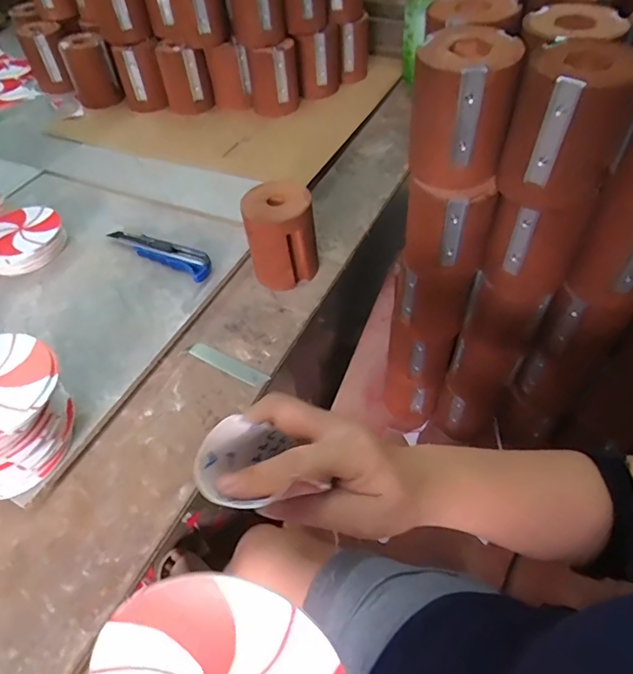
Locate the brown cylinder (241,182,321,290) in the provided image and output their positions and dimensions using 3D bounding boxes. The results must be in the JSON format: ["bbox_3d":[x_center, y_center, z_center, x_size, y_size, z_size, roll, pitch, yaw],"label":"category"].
[{"bbox_3d":[-0.040,-0.114,0.563,0.079,0.101,0.072,-7,51,-2],"label":"brown cylinder"}]

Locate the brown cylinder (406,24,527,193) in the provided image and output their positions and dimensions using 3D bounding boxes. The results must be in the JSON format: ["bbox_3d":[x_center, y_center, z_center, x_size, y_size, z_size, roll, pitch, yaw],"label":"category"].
[{"bbox_3d":[0.118,-0.188,0.404,0.076,0.100,0.073,8,52,11],"label":"brown cylinder"}]

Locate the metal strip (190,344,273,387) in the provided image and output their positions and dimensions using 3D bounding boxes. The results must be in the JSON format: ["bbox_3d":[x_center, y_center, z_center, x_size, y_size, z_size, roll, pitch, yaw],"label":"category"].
[{"bbox_3d":[-0.094,0.029,0.521,0.099,0.004,0.018,24,60,25],"label":"metal strip"}]

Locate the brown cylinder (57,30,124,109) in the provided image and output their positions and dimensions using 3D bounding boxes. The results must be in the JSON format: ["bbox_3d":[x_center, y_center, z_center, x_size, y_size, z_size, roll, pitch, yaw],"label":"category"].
[{"bbox_3d":[-0.397,-0.466,0.864,0.076,0.107,0.070,-21,53,-13],"label":"brown cylinder"}]

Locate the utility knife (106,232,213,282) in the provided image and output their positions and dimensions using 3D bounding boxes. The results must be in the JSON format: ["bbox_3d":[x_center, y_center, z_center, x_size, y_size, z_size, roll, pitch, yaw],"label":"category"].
[{"bbox_3d":[-0.193,-0.107,0.606,0.171,0.023,0.038,26,57,23],"label":"utility knife"}]

